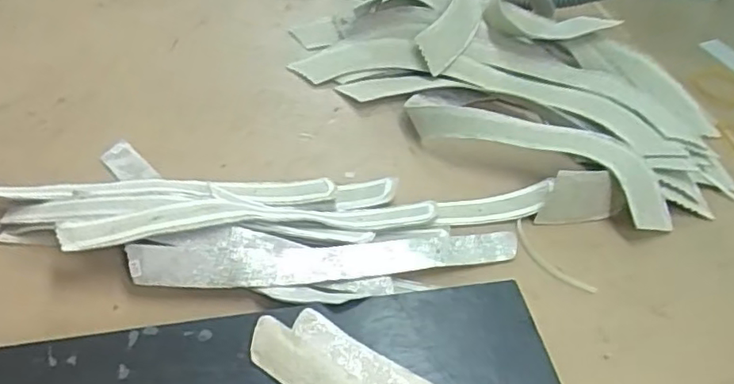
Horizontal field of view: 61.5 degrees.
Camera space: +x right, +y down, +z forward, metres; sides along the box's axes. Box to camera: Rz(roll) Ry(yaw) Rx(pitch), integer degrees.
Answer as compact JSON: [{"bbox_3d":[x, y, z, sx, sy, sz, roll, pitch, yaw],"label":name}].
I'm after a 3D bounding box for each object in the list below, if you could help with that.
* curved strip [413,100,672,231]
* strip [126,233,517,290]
[{"bbox_3d":[0.100,-0.026,0.361,0.156,0.025,0.045,26,48,21],"label":"curved strip"},{"bbox_3d":[-0.016,0.034,0.303,0.188,0.008,0.024,-2,60,-13],"label":"strip"}]

